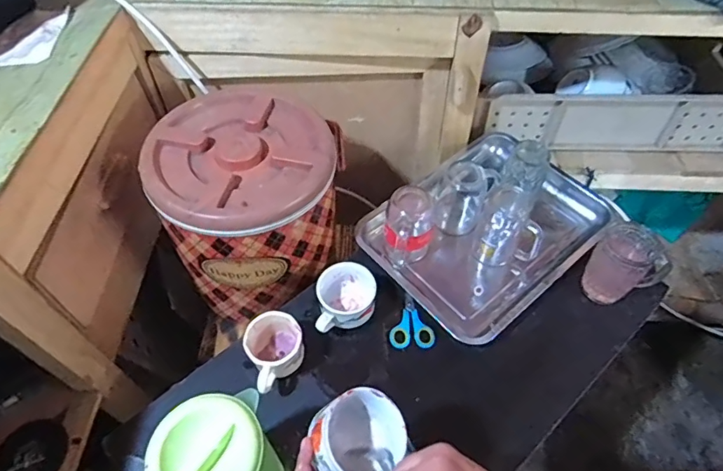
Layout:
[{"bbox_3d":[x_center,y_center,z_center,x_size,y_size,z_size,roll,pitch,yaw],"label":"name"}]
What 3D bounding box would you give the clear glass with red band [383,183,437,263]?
[{"bbox_3d":[0.080,-0.012,0.794,0.074,0.139,0.094,12,56,9],"label":"clear glass with red band"}]

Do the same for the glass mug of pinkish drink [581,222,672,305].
[{"bbox_3d":[0.397,0.047,0.732,0.093,0.114,0.085,0,55,0],"label":"glass mug of pinkish drink"}]

